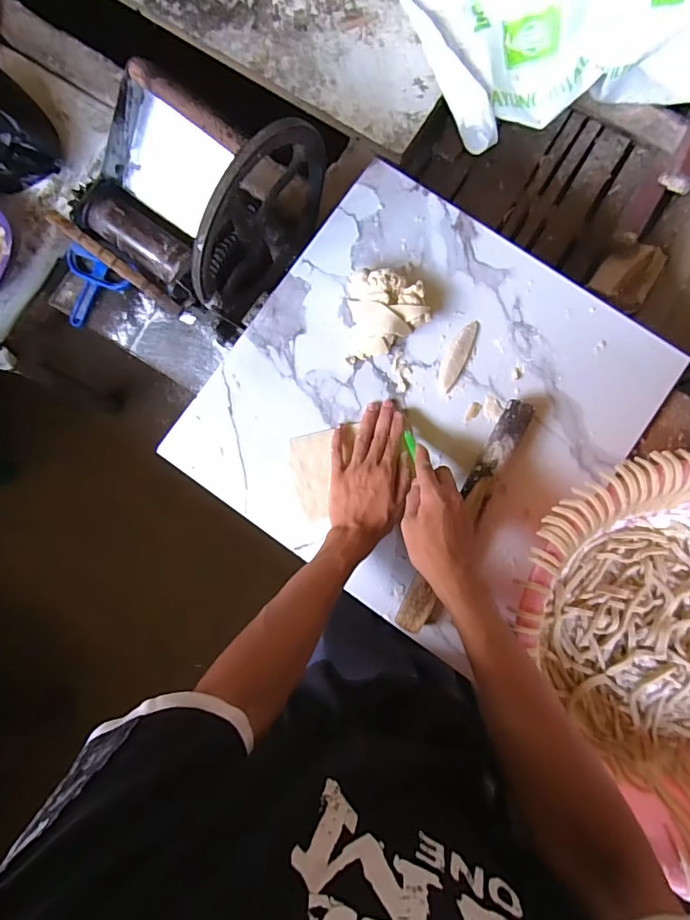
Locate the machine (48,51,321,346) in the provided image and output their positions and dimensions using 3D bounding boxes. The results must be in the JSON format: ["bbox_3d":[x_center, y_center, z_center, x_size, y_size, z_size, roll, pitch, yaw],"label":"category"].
[{"bbox_3d":[-0.203,-0.357,0.666,0.246,0.280,0.289,38,87,2],"label":"machine"}]

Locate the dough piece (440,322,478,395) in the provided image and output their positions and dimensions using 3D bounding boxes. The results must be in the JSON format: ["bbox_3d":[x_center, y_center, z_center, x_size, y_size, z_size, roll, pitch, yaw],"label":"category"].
[{"bbox_3d":[0.146,-0.136,0.616,0.027,0.015,0.098,28,87,1],"label":"dough piece"}]

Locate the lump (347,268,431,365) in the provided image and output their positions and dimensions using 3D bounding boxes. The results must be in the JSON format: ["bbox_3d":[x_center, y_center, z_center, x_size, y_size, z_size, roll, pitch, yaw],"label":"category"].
[{"bbox_3d":[0.055,-0.185,0.607,0.097,0.048,0.104,-2,86,0],"label":"lump"}]

